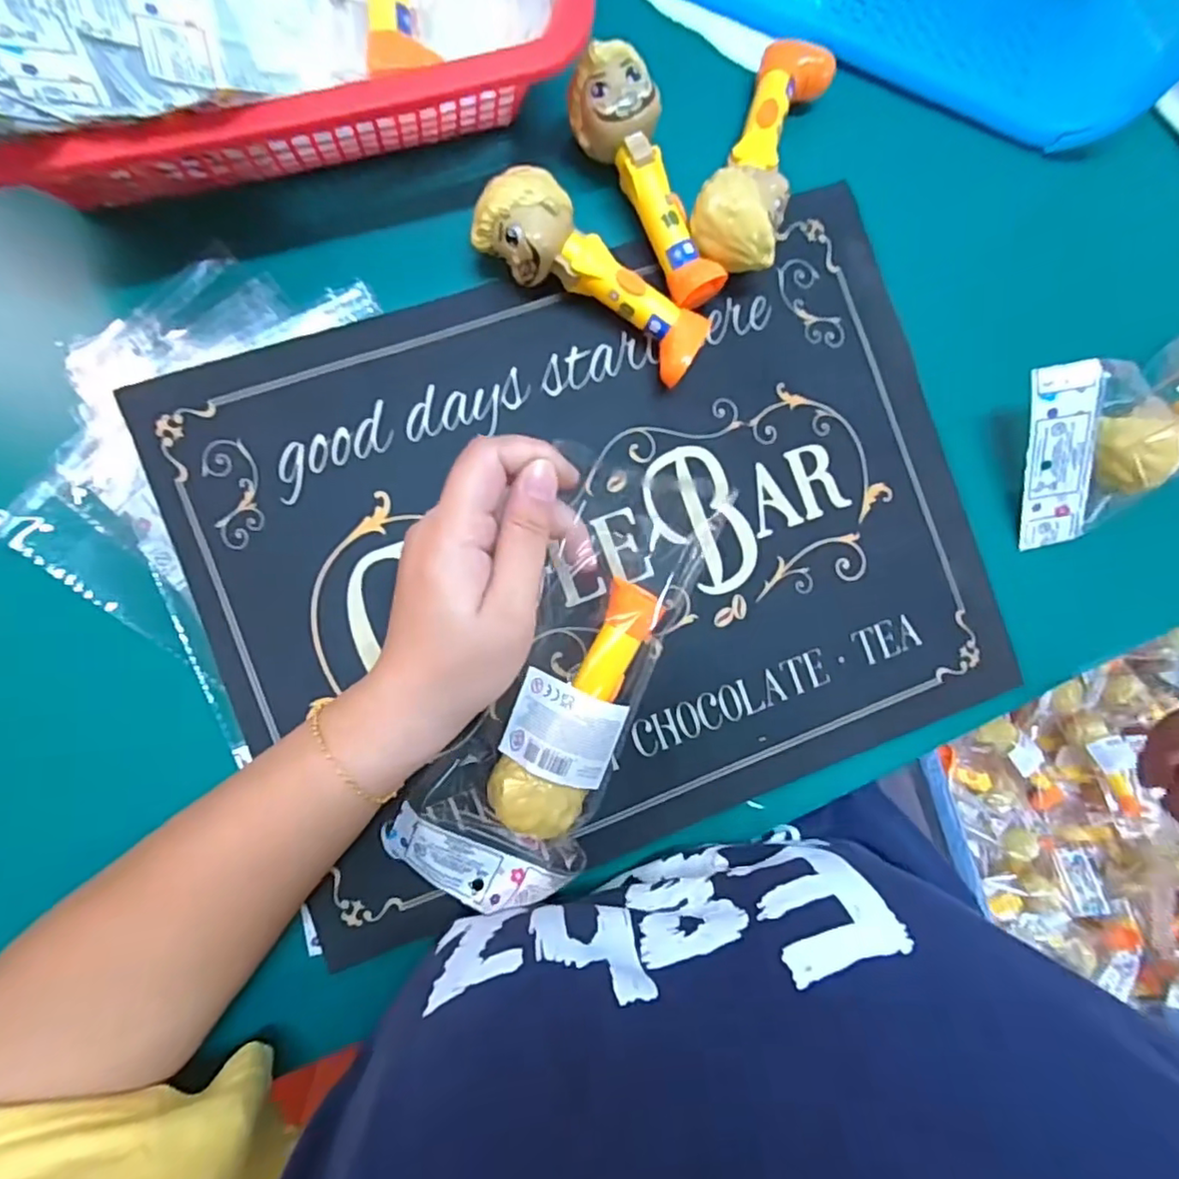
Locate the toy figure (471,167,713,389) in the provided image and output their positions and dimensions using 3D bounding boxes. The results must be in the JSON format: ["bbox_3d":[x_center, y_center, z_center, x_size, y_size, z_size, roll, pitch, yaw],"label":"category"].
[{"bbox_3d":[0.004,-0.152,0.303,0.120,0.040,0.041,32,85,-5],"label":"toy figure"}]

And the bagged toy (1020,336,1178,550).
[{"bbox_3d":[0.316,-0.096,0.329,0.187,0.039,0.089,-21,91,-7],"label":"bagged toy"}]

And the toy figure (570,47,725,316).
[{"bbox_3d":[0.032,-0.199,0.308,0.040,0.039,0.120,-31,92,-7],"label":"toy figure"}]

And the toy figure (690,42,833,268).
[{"bbox_3d":[0.087,-0.222,0.311,0.044,0.044,0.131,20,86,-6],"label":"toy figure"}]

